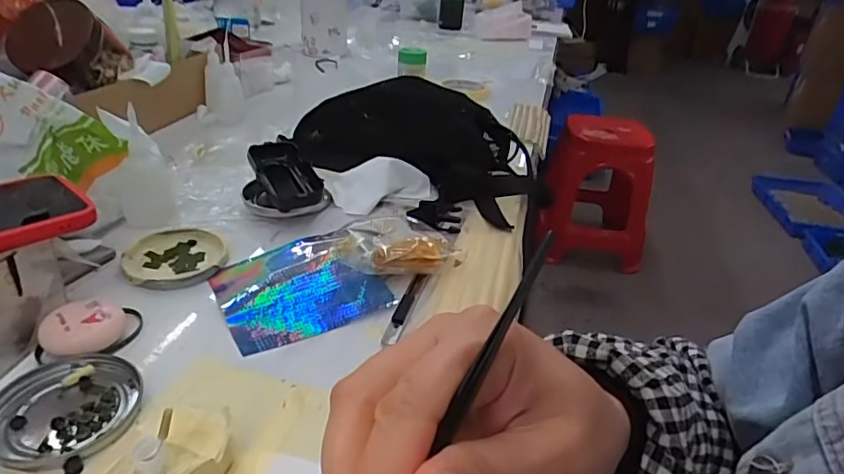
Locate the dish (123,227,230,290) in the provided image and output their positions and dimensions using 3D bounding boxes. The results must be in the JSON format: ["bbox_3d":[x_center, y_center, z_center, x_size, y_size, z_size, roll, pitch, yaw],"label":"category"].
[{"bbox_3d":[-0.209,0.017,0.457,0.078,0.012,0.083,-7,32,-22],"label":"dish"}]

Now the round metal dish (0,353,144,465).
[{"bbox_3d":[-0.211,0.099,0.316,0.077,0.007,0.074,4,30,-3],"label":"round metal dish"}]

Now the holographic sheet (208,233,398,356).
[{"bbox_3d":[-0.099,0.035,0.434,0.122,0.016,0.112,-13,35,-29],"label":"holographic sheet"}]

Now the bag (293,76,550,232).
[{"bbox_3d":[-0.002,-0.117,0.634,0.188,0.095,0.267,-15,36,-32],"label":"bag"}]

